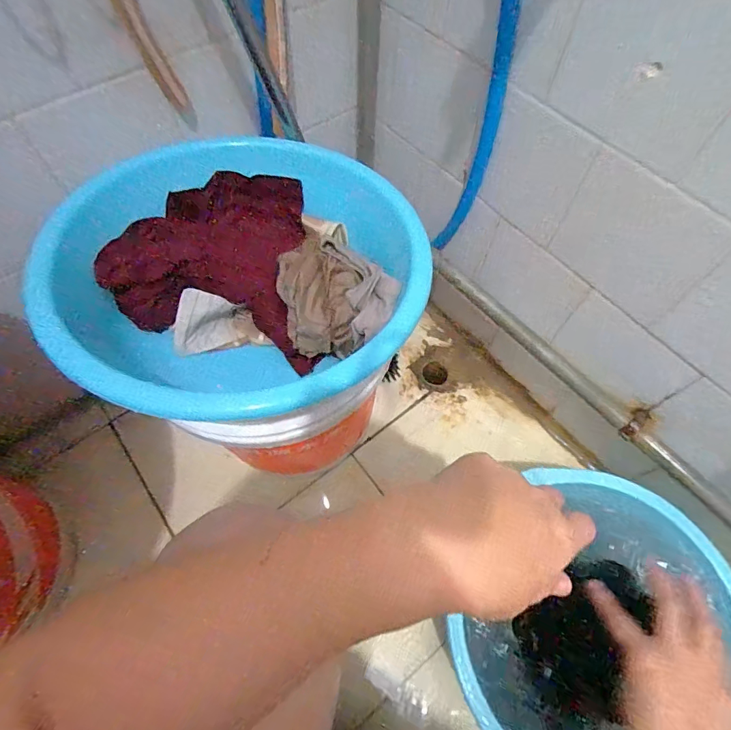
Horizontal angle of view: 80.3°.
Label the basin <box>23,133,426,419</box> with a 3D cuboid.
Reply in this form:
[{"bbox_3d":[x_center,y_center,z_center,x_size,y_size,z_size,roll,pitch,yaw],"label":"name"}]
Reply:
[{"bbox_3d":[-0.107,-0.099,0.438,0.335,0.097,0.299,7,64,4],"label":"basin"}]

